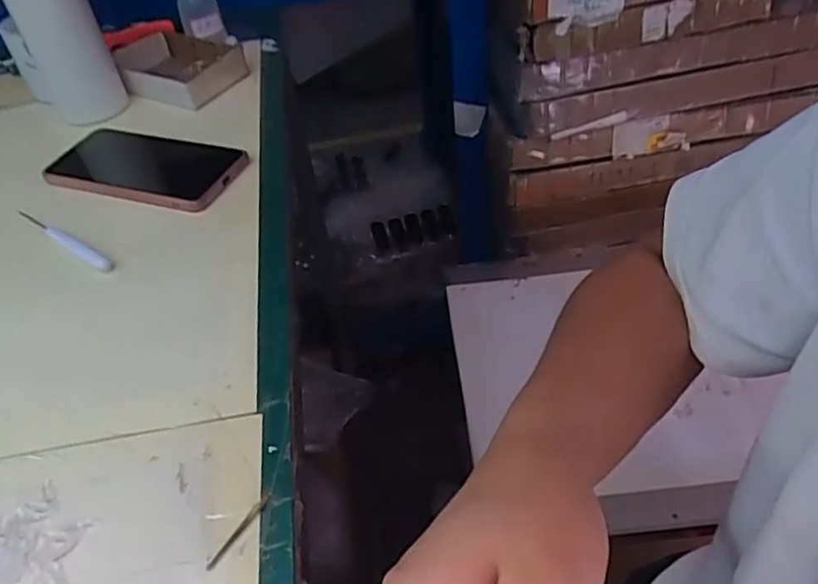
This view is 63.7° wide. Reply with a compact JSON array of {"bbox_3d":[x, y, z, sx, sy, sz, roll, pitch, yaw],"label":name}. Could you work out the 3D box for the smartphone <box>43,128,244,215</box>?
[{"bbox_3d":[-0.223,-0.106,0.552,0.169,0.008,0.080,11,46,18],"label":"smartphone"}]

